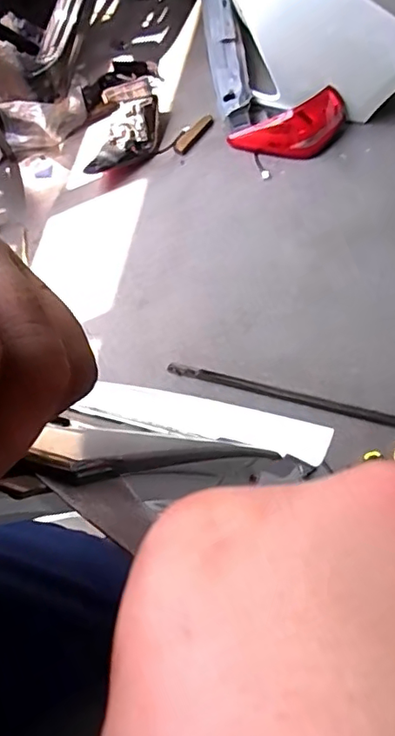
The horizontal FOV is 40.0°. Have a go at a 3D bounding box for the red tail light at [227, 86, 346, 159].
[{"bbox_3d":[0.311,-0.786,1.805,0.378,0.151,0.131,-19,69,-6],"label":"red tail light"}]

